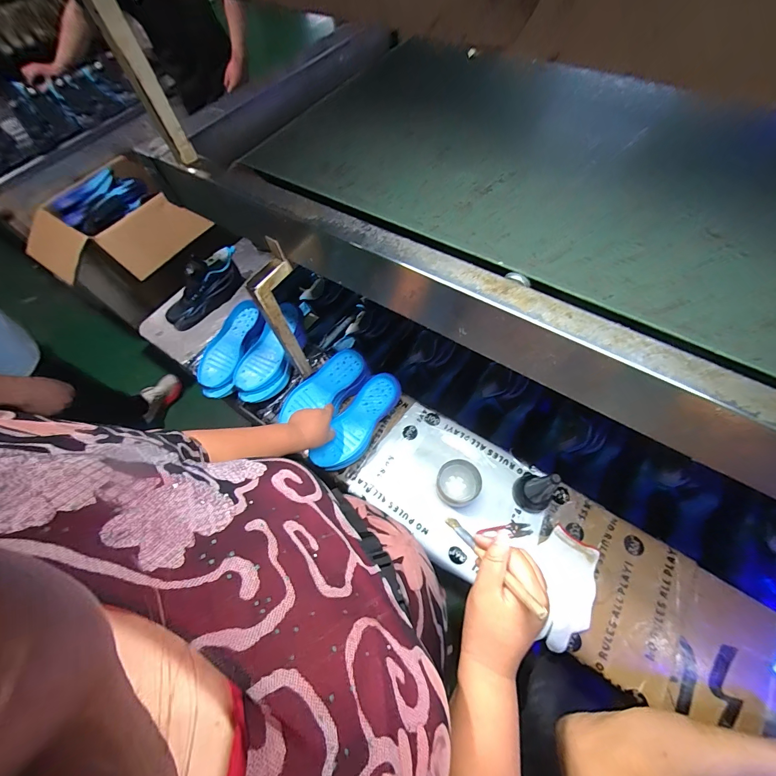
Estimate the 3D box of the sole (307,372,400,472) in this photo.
[{"bbox_3d":[-0.061,0.073,0.715,0.083,0.032,0.235,33,78,8],"label":"sole"}]

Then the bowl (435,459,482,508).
[{"bbox_3d":[0.135,0.185,0.652,0.080,0.046,0.078,-2,65,3],"label":"bowl"}]

